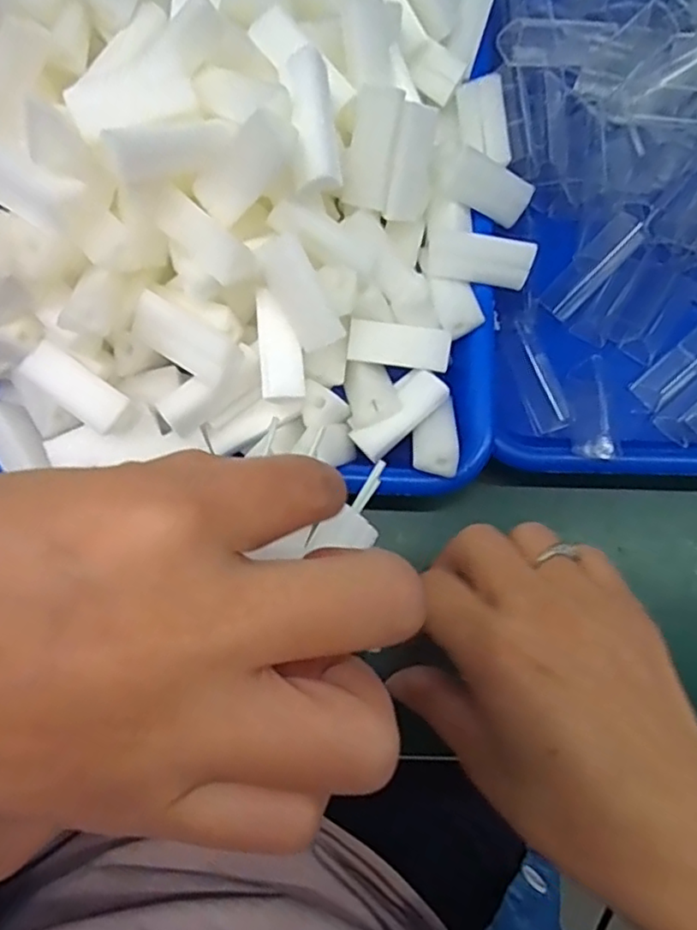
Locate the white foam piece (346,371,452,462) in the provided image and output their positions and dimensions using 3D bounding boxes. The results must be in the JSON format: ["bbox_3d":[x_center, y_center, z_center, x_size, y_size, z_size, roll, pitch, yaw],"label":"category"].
[{"bbox_3d":[0.022,-0.023,0.283,0.045,0.008,0.018,-43,80,-9],"label":"white foam piece"}]

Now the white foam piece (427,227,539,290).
[{"bbox_3d":[0.059,-0.094,0.291,0.047,0.007,0.021,12,112,3],"label":"white foam piece"}]

